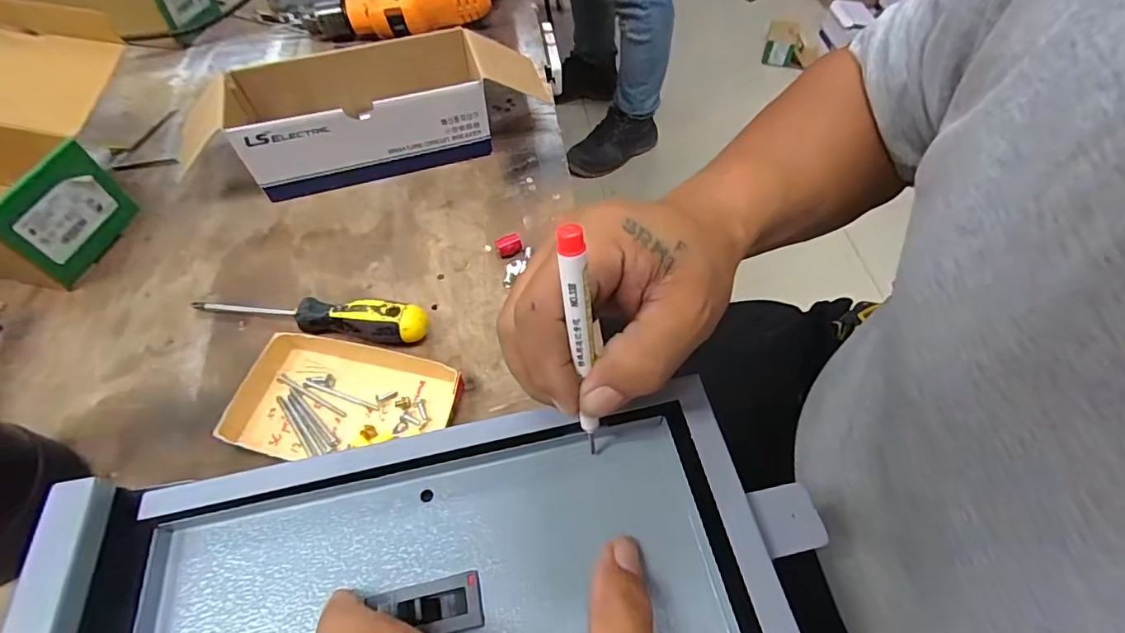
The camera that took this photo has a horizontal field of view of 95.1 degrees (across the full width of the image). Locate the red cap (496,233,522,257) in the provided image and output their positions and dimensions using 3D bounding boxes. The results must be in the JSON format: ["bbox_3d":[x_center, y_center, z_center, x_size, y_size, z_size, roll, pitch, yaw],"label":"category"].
[{"bbox_3d":[-0.046,-0.061,0.446,0.022,0.013,0.015,-14,57,-8],"label":"red cap"}]

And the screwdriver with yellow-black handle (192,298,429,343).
[{"bbox_3d":[-0.200,-0.003,0.402,0.197,0.032,0.026,9,57,7],"label":"screwdriver with yellow-black handle"}]

